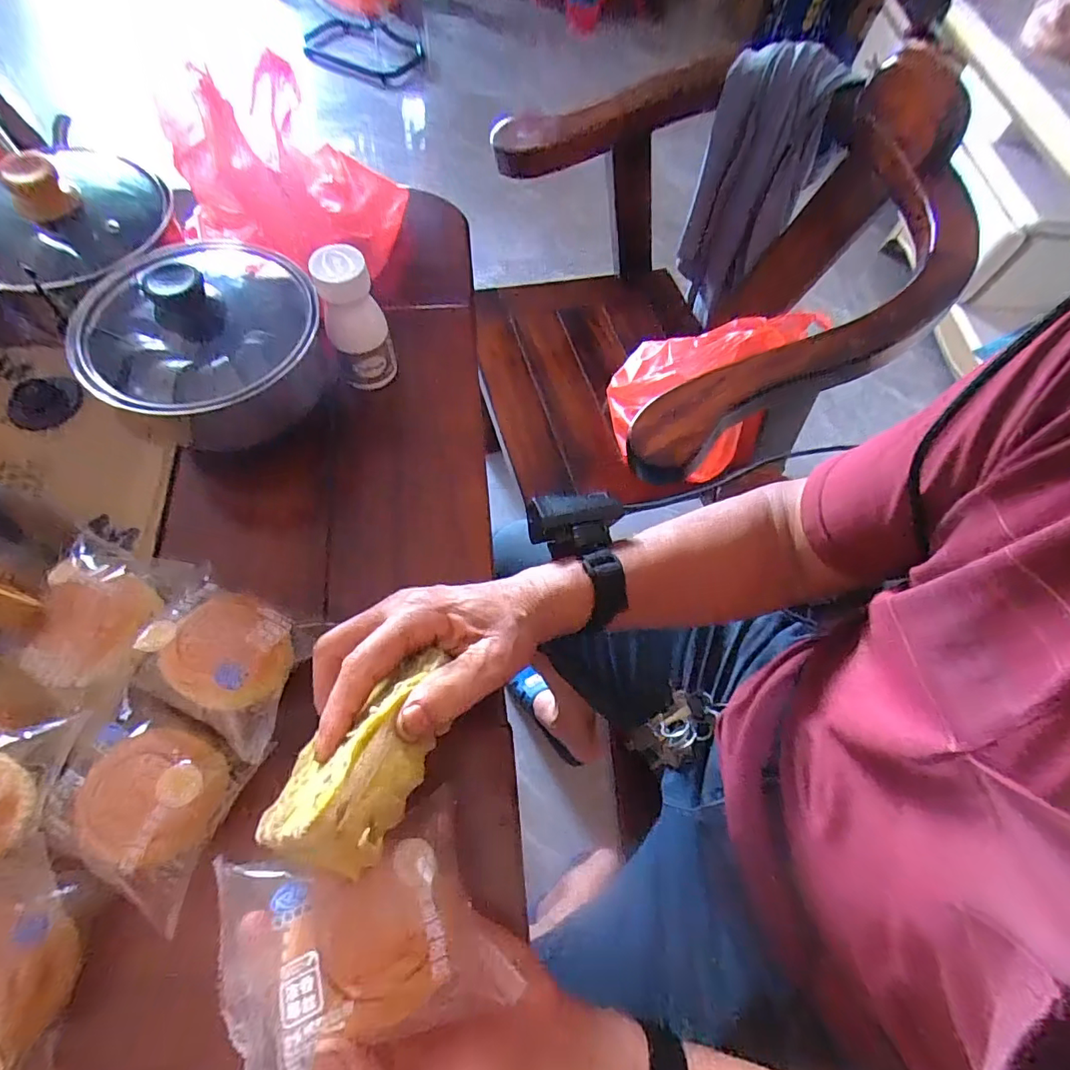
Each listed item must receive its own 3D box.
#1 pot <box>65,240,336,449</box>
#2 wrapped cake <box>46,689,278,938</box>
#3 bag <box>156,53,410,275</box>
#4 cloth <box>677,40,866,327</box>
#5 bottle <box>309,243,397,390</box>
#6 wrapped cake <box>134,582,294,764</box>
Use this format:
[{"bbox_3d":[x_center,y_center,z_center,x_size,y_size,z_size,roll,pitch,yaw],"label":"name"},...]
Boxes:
[{"bbox_3d":[-0.247,-0.143,0.395,0.149,0.119,0.155,1,65,-3],"label":"pot"},{"bbox_3d":[-0.222,0.146,0.292,0.094,0.023,0.090,21,65,6],"label":"wrapped cake"},{"bbox_3d":[-0.234,-0.326,0.471,0.202,0.116,0.112,-5,65,-6],"label":"bag"},{"bbox_3d":[0.285,-0.453,0.714,0.131,0.311,0.080,28,66,9],"label":"cloth"},{"bbox_3d":[-0.145,-0.174,0.424,0.045,0.106,0.037,-7,66,-7],"label":"bottle"},{"bbox_3d":[-0.194,0.079,0.324,0.087,0.037,0.080,21,66,6],"label":"wrapped cake"}]

